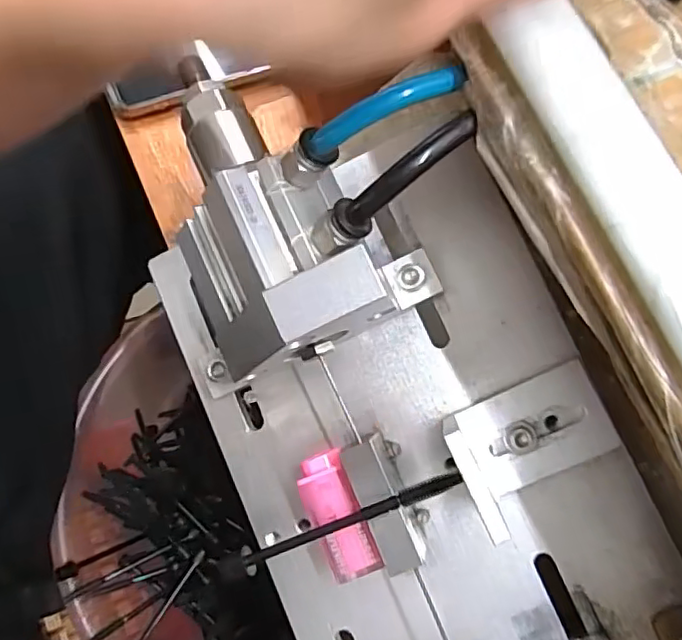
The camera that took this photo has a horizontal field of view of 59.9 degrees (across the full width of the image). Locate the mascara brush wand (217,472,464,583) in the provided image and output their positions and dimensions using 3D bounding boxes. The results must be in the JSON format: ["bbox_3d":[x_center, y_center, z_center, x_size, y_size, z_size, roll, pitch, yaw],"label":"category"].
[{"bbox_3d":[-0.002,0.078,0.224,0.099,0.004,0.009,-24,78,8],"label":"mascara brush wand"}]

